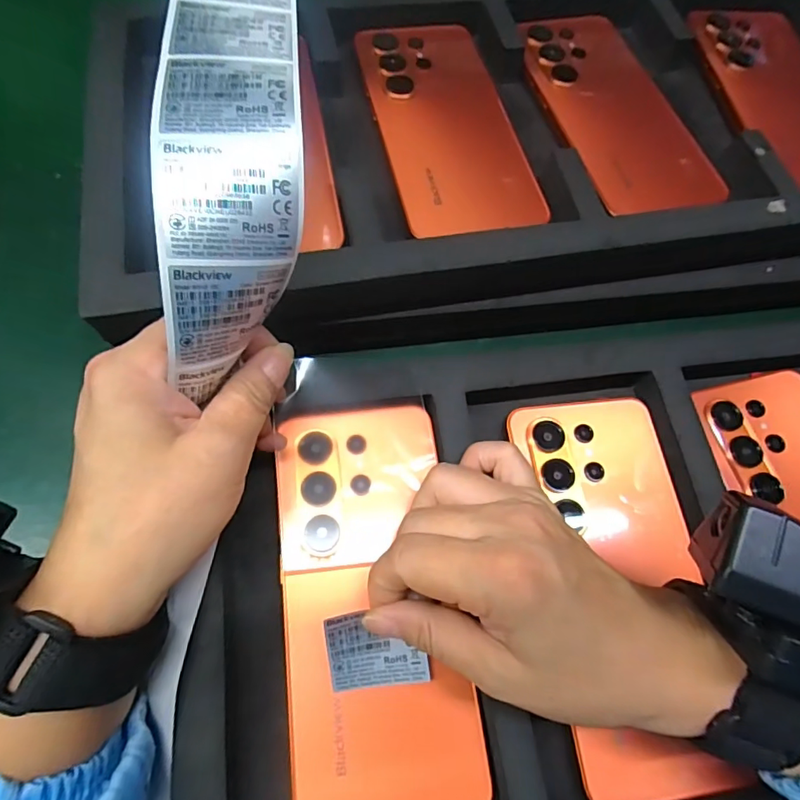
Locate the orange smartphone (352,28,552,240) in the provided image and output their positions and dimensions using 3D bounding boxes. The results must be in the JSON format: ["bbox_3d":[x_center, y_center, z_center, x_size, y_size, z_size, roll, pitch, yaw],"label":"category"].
[{"bbox_3d":[0.026,-0.161,0.281,0.076,0.007,0.163,-10,68,-8],"label":"orange smartphone"}]

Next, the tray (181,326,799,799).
[{"bbox_3d":[0.148,0.071,0.227,0.460,0.037,0.221,-6,67,-4],"label":"tray"}]

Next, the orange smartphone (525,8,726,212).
[{"bbox_3d":[0.129,-0.180,0.296,0.082,0.009,0.170,-10,68,-8],"label":"orange smartphone"}]

